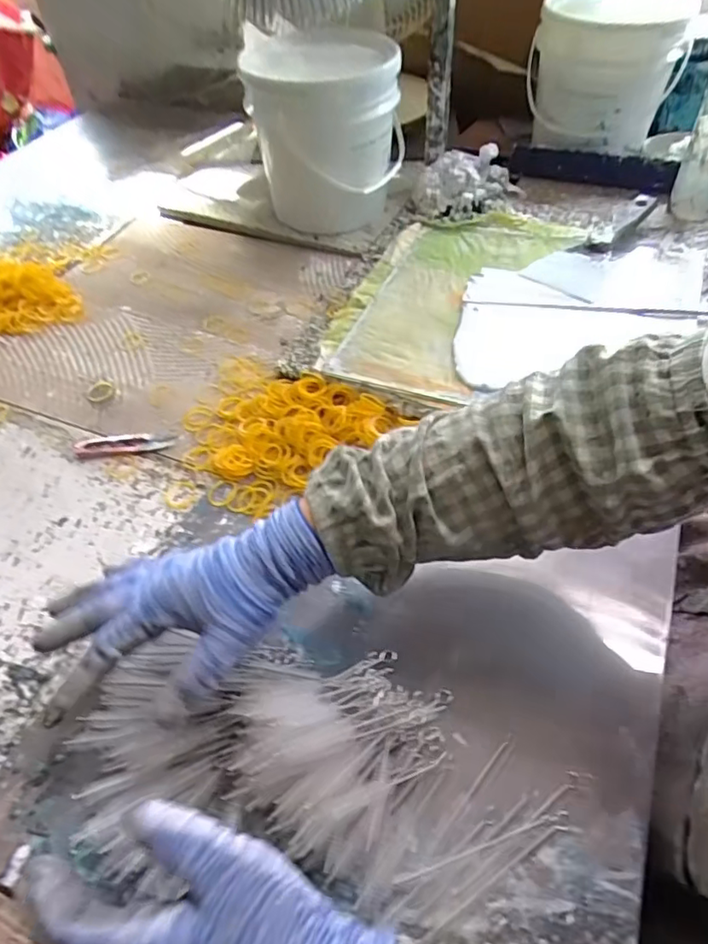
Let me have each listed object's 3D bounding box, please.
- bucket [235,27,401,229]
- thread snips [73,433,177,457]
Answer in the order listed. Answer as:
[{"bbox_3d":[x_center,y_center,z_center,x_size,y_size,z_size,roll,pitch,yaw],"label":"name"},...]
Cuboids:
[{"bbox_3d":[-0.033,-0.445,0.778,0.177,0.202,0.207,5,51,7],"label":"bucket"},{"bbox_3d":[-0.235,-0.030,0.591,0.099,0.005,0.028,-5,50,0],"label":"thread snips"}]

